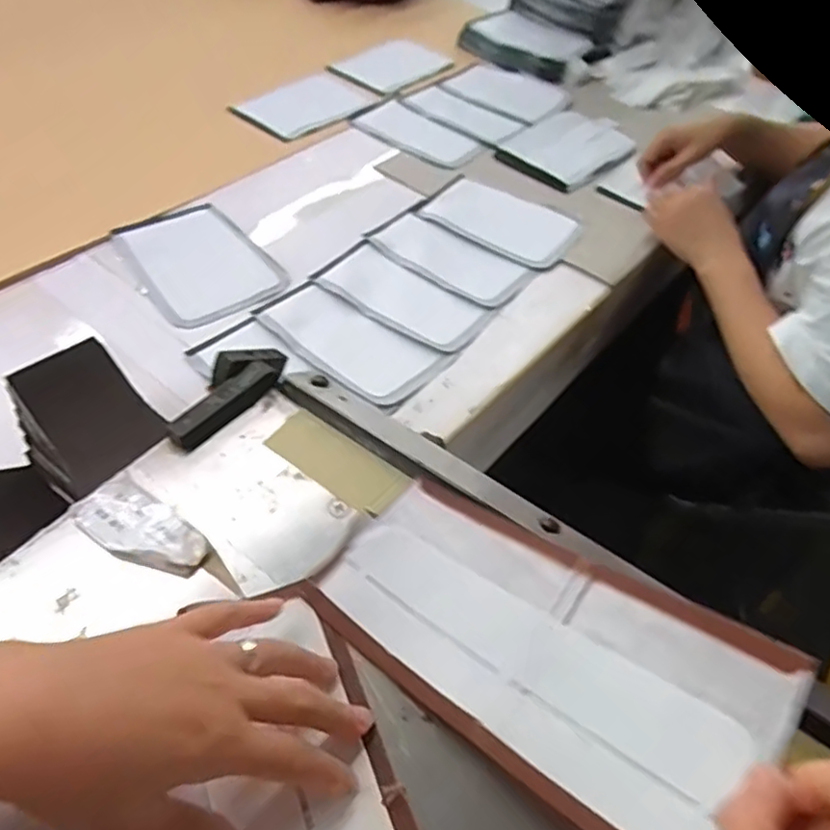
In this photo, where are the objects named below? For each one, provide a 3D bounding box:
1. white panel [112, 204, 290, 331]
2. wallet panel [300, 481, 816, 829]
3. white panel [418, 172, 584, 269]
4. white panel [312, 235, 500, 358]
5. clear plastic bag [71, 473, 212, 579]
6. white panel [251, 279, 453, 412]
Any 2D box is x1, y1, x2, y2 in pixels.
[{"bbox_3d":[-0.240,-0.172,0.724,0.128,0.014,0.203,-30,59,-27],"label":"white panel"},{"bbox_3d":[0.052,0.108,0.321,0.218,0.031,0.099,24,70,36],"label":"wallet panel"},{"bbox_3d":[0.105,-0.239,0.803,0.183,0.007,0.128,29,54,17],"label":"white panel"},{"bbox_3d":[-0.015,-0.126,0.697,0.186,0.008,0.086,31,54,18],"label":"white panel"},{"bbox_3d":[-0.151,0.064,0.369,0.078,0.009,0.039,30,54,18],"label":"clear plastic bag"},{"bbox_3d":[-0.067,-0.073,0.656,0.188,0.011,0.093,33,55,20],"label":"white panel"}]

